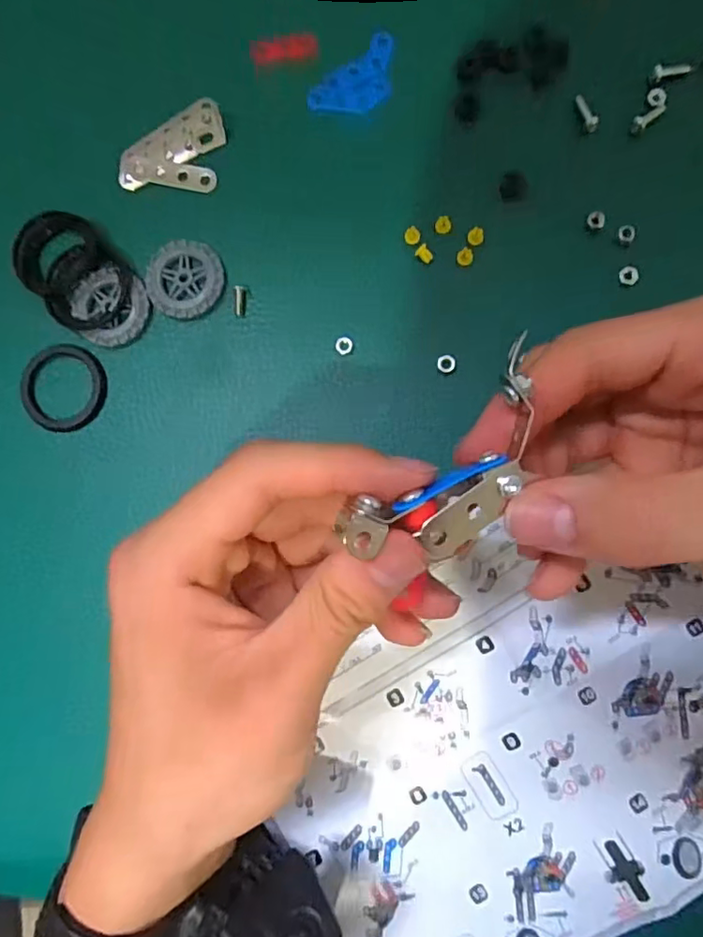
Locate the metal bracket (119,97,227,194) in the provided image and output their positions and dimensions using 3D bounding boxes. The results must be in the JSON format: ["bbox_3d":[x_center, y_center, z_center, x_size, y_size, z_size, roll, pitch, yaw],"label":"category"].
[{"bbox_3d":[-0.079,-0.142,0.256,0.045,0.004,0.040,0,84,6],"label":"metal bracket"}]

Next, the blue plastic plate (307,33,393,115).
[{"bbox_3d":[0.004,-0.167,0.252,0.045,0.004,0.024,-42,82,1],"label":"blue plastic plate"}]

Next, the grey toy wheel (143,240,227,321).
[{"bbox_3d":[-0.071,-0.081,0.250,0.032,0.004,0.033,-1,84,6],"label":"grey toy wheel"}]

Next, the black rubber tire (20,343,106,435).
[{"bbox_3d":[-0.124,-0.035,0.252,0.037,0.006,0.037,-1,84,6],"label":"black rubber tire"}]

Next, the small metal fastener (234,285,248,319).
[{"bbox_3d":[-0.047,-0.071,0.247,0.005,0.004,0.013,5,85,6],"label":"small metal fastener"}]

